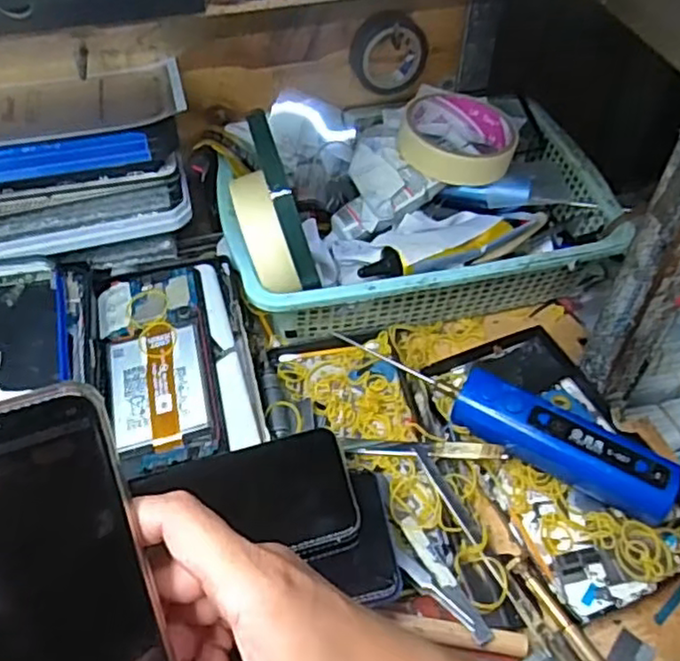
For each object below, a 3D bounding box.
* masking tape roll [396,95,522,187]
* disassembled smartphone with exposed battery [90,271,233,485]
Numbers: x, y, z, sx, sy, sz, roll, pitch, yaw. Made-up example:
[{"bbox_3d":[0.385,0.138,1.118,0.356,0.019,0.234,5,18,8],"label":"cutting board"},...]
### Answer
[{"bbox_3d":[0.091,-0.149,0.504,0.085,0.028,0.085,11,51,9],"label":"masking tape roll"},{"bbox_3d":[-0.121,0.018,0.428,0.074,0.008,0.163,-12,51,-9],"label":"disassembled smartphone with exposed battery"}]

